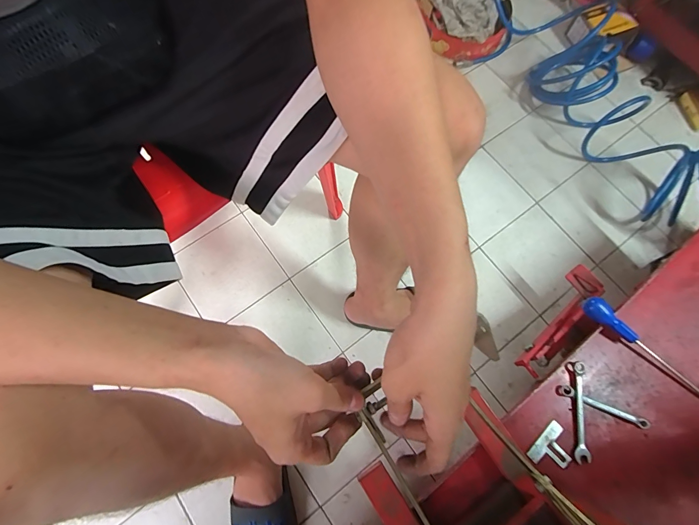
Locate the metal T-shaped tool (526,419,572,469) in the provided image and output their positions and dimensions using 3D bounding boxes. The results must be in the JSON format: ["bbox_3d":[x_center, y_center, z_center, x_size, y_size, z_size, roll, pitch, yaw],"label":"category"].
[{"bbox_3d":[0.309,0.282,0.531,0.068,0.004,0.049,-45,67,-8],"label":"metal T-shaped tool"}]

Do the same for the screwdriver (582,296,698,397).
[{"bbox_3d":[0.486,0.152,0.556,0.028,0.043,0.262,-43,73,-15],"label":"screwdriver"}]

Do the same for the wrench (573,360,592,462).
[{"bbox_3d":[0.358,0.228,0.544,0.022,0.013,0.144,8,72,1],"label":"wrench"}]

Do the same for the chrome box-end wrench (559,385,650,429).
[{"bbox_3d":[0.396,0.224,0.549,0.133,0.006,0.017,22,73,5],"label":"chrome box-end wrench"}]

